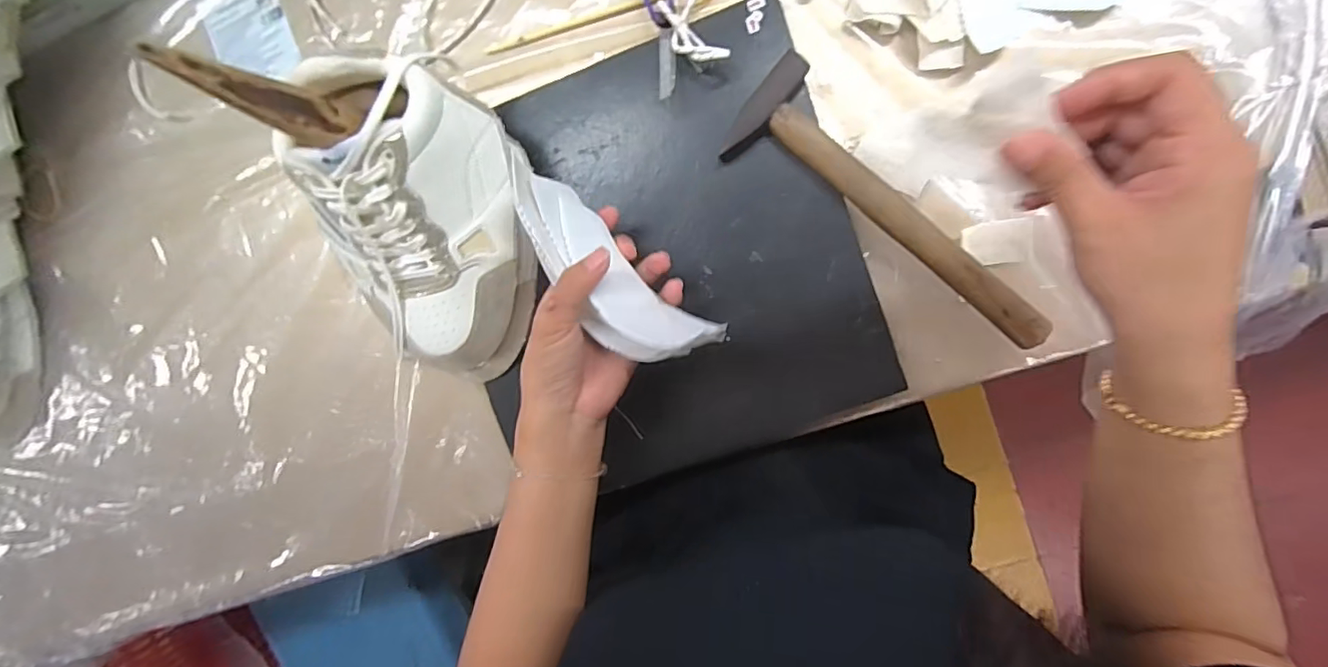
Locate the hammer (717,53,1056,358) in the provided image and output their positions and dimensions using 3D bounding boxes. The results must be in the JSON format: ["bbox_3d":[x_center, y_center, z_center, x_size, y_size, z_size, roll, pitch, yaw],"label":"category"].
[{"bbox_3d":[0.154,-0.080,0.380,0.248,0.017,0.073,42,99,3],"label":"hammer"}]

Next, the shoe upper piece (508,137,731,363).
[{"bbox_3d":[-0.040,-0.037,0.342,0.060,0.054,0.156,-42,86,10],"label":"shoe upper piece"}]

